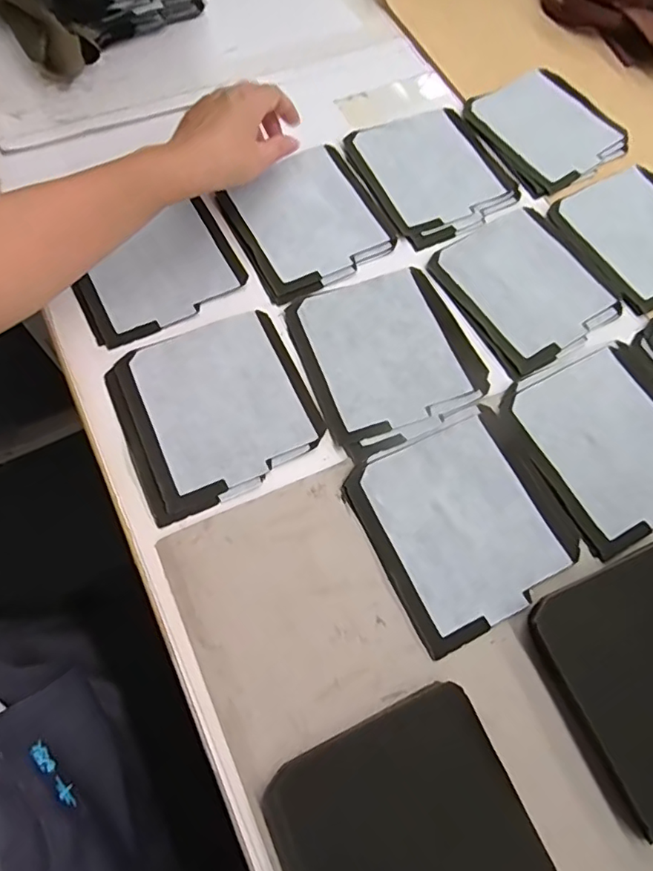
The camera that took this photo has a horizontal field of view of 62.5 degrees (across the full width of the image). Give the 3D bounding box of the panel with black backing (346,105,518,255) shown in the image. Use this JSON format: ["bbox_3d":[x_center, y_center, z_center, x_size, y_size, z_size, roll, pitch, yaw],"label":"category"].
[{"bbox_3d":[0.102,-0.250,0.512,0.129,0.006,0.145,-23,71,-12],"label":"panel with black backing"}]

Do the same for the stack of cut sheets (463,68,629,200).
[{"bbox_3d":[0.223,-0.308,0.540,0.131,0.004,0.136,-27,72,-13],"label":"stack of cut sheets"}]

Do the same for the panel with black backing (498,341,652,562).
[{"bbox_3d":[0.220,0.001,0.410,0.135,0.004,0.137,-25,71,-12],"label":"panel with black backing"}]

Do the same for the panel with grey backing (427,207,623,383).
[{"bbox_3d":[0.172,-0.129,0.466,0.126,0.005,0.139,-27,71,-13],"label":"panel with grey backing"}]

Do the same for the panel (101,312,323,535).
[{"bbox_3d":[-0.083,-0.022,0.403,0.135,0.006,0.139,-23,71,-12],"label":"panel"}]

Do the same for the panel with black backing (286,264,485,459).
[{"bbox_3d":[0.049,-0.066,0.434,0.132,0.007,0.145,-22,70,-11],"label":"panel with black backing"}]

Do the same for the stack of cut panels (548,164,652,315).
[{"bbox_3d":[0.290,-0.184,0.497,0.131,0.012,0.135,-27,71,-13],"label":"stack of cut panels"}]

